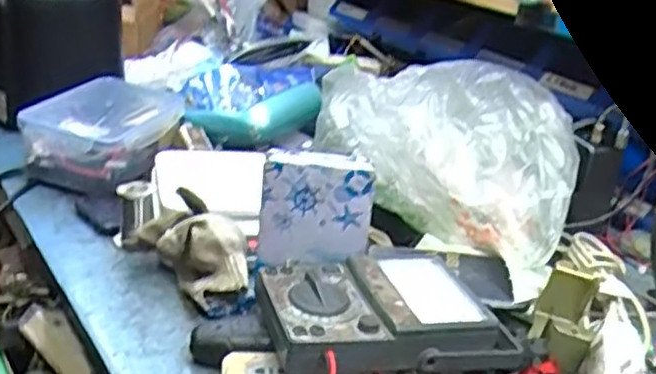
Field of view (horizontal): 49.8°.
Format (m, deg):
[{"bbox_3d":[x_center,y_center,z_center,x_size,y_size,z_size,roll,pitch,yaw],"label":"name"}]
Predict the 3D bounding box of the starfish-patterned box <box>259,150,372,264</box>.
[{"bbox_3d":[-0.010,0.024,0.624,0.095,0.098,0.029,7,24,1],"label":"starfish-patterned box"}]

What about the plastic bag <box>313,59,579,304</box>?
[{"bbox_3d":[0.128,-0.042,0.753,0.182,0.143,0.317,-2,25,-19],"label":"plastic bag"}]

